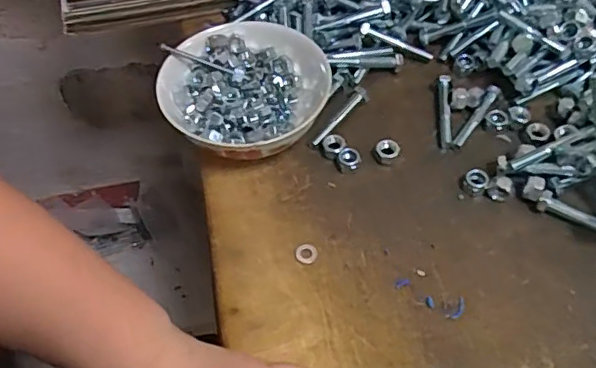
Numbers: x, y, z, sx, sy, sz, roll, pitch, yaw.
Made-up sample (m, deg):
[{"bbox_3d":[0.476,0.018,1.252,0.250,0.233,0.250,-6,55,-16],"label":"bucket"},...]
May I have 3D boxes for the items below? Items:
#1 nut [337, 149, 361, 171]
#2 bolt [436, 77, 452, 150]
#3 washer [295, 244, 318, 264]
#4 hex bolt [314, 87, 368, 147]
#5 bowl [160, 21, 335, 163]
[{"bbox_3d":[0.041,-0.020,0.451,0.018,0.013,0.013,21,57,17],"label":"nut"},{"bbox_3d":[0.124,-0.062,0.477,0.011,0.015,0.072,4,54,6],"label":"bolt"},{"bbox_3d":[0.006,0.050,0.410,0.016,0.004,0.016,-1,54,2],"label":"washer"},{"bbox_3d":[0.038,-0.058,0.475,0.011,0.014,0.072,29,60,21],"label":"hex bolt"},{"bbox_3d":[-0.041,-0.068,0.460,0.125,0.059,0.135,-1,54,2],"label":"bowl"}]

